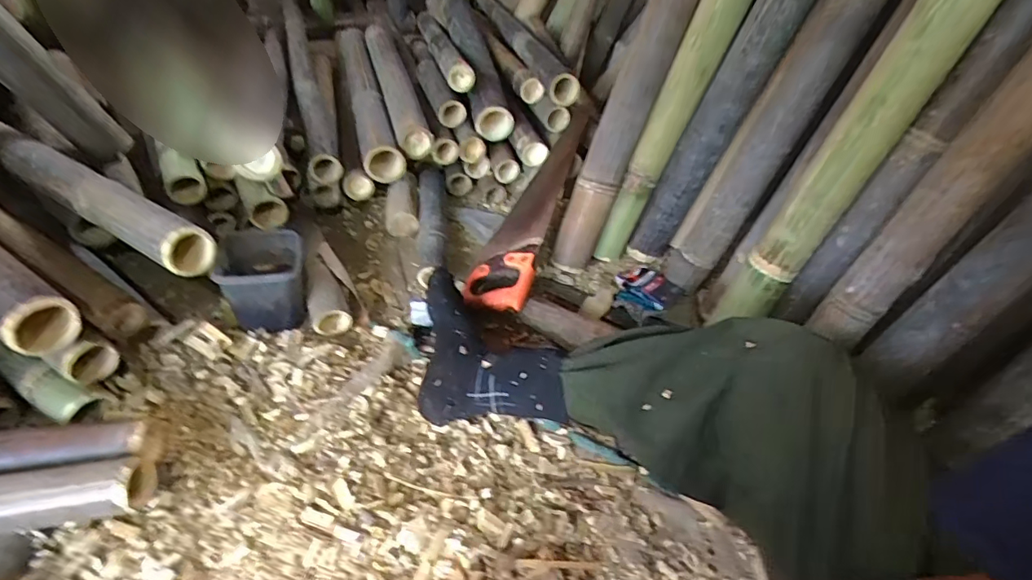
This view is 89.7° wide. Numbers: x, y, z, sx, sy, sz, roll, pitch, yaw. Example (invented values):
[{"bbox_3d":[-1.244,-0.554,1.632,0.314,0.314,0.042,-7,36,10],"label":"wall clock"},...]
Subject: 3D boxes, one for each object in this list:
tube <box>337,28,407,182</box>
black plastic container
[{"bbox_3d":[-0.357,-0.479,1.198,0.073,0.062,0.749,-9,44,-17],"label":"tube"},{"bbox_3d":[-0.379,-0.013,0.787,0.111,0.118,0.134,-7,45,-14],"label":"black plastic container"}]

